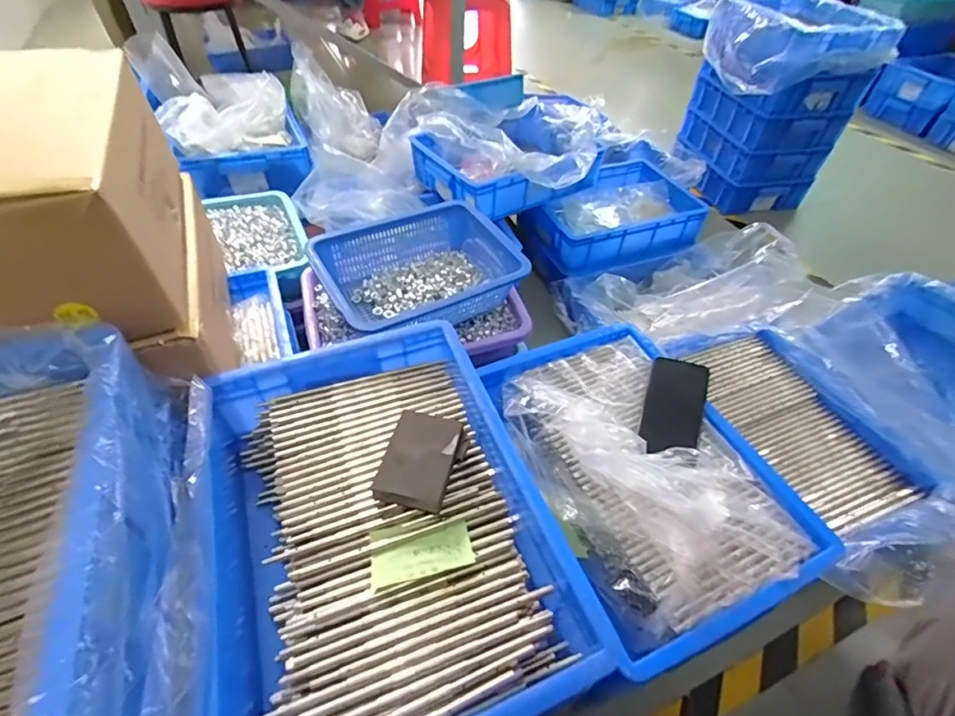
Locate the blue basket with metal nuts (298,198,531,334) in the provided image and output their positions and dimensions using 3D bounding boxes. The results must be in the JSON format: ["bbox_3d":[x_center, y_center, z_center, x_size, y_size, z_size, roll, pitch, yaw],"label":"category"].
[{"bbox_3d":[-0.096,-0.139,0.786,0.315,0.100,0.250,-25,54,-23],"label":"blue basket with metal nuts"}]

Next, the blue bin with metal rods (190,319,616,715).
[{"bbox_3d":[-0.099,0.162,0.476,0.310,0.104,0.413,-13,50,-14],"label":"blue bin with metal rods"}]

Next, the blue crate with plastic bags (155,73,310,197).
[{"bbox_3d":[-0.607,-0.590,1.190,0.293,0.183,0.355,-16,51,-16],"label":"blue crate with plastic bags"}]

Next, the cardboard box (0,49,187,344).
[{"bbox_3d":[-0.502,-0.172,0.492,0.284,0.154,0.402,-16,51,-16],"label":"cardboard box"}]

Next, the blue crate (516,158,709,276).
[{"bbox_3d":[0.357,-0.394,1.283,0.417,0.106,0.331,-13,50,-14],"label":"blue crate"}]

